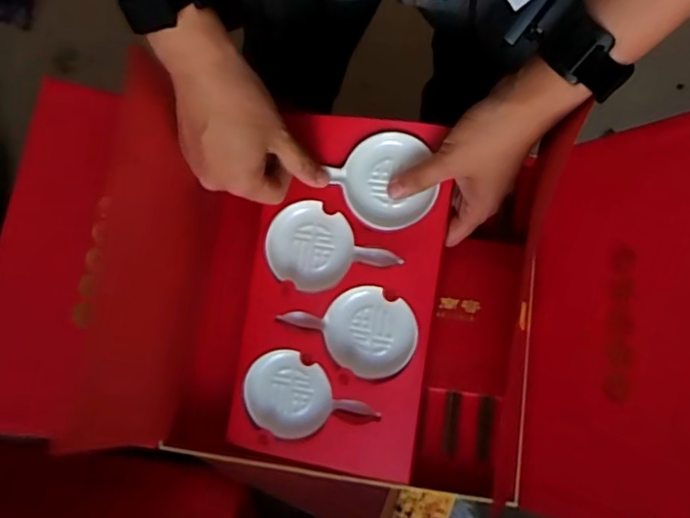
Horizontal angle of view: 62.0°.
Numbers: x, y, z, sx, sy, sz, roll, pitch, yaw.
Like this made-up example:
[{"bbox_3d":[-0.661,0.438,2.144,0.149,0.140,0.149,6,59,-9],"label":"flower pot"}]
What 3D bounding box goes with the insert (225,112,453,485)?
[{"bbox_3d":[-0.003,0.026,0.455,0.146,0.017,0.268,9,91,12],"label":"insert"}]

